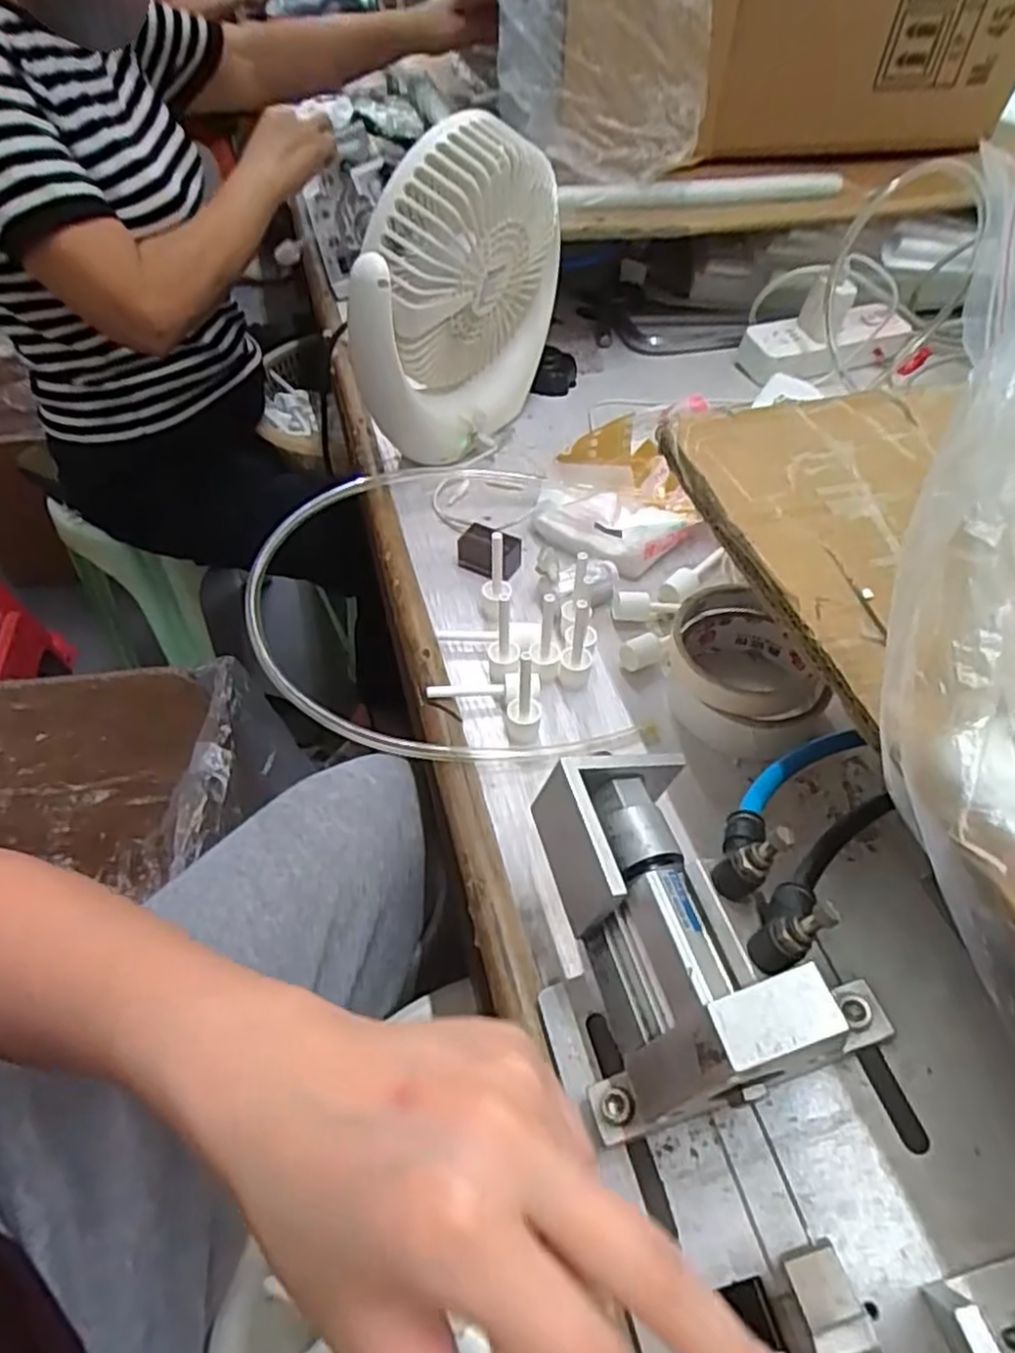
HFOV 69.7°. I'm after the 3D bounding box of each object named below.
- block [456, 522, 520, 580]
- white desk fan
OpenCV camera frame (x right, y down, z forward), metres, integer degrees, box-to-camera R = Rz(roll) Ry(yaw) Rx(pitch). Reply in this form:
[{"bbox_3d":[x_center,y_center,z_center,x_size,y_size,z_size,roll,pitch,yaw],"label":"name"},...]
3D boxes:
[{"bbox_3d":[-0.013,-0.085,0.498,0.038,0.023,0.025,19,53,16],"label":"block"},{"bbox_3d":[-0.031,-0.265,0.528,0.077,0.206,0.184,25,55,20],"label":"white desk fan"}]

